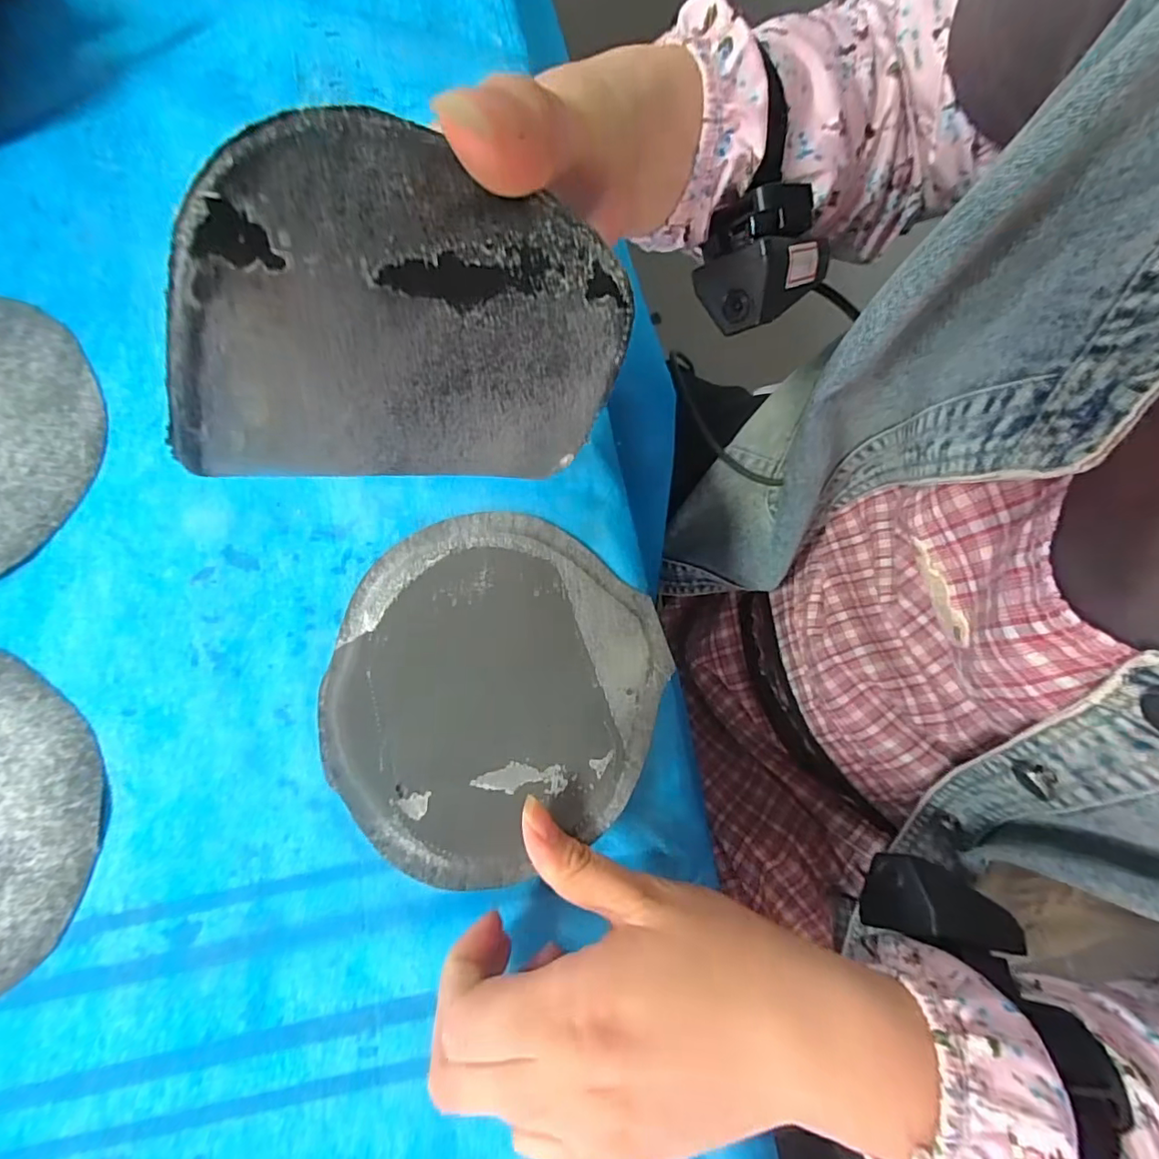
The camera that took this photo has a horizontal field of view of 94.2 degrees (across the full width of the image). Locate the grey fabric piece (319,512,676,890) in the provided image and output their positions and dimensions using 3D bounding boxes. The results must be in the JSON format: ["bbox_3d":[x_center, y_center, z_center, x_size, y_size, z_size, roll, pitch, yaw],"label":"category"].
[{"bbox_3d":[-0.038,0.041,0.225,0.136,0.028,0.139,39,81,6],"label":"grey fabric piece"}]

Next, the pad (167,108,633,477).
[{"bbox_3d":[-0.030,-0.051,0.115,0.086,0.063,0.016,-4,34,-39],"label":"pad"}]

